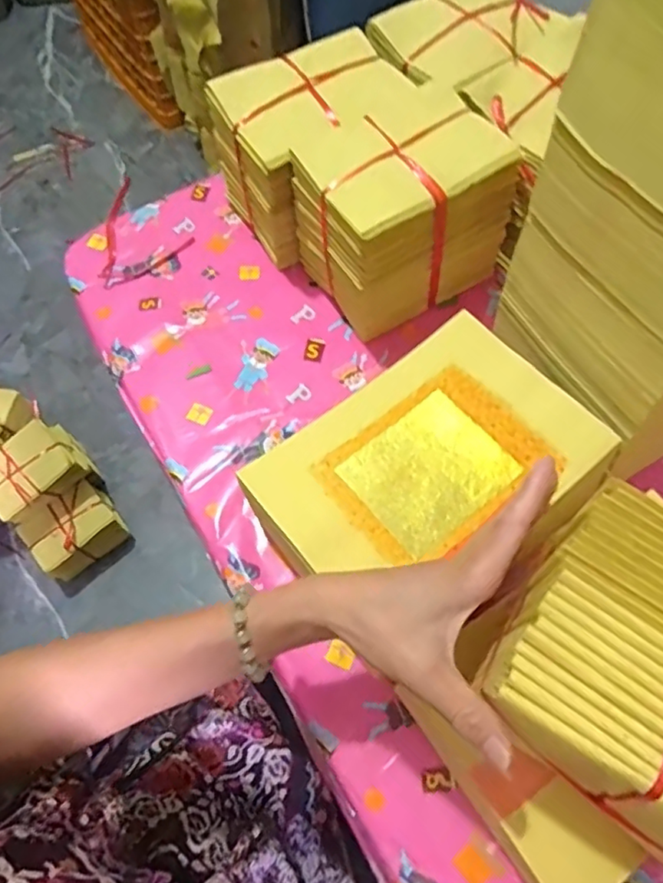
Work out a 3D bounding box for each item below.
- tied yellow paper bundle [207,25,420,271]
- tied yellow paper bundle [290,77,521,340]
[{"bbox_3d":[-0.017,-0.286,0.596,0.159,0.146,0.121,-28,66,-11],"label":"tied yellow paper bundle"},{"bbox_3d":[0.065,-0.210,0.552,0.163,0.146,0.119,-28,66,-11],"label":"tied yellow paper bundle"}]

